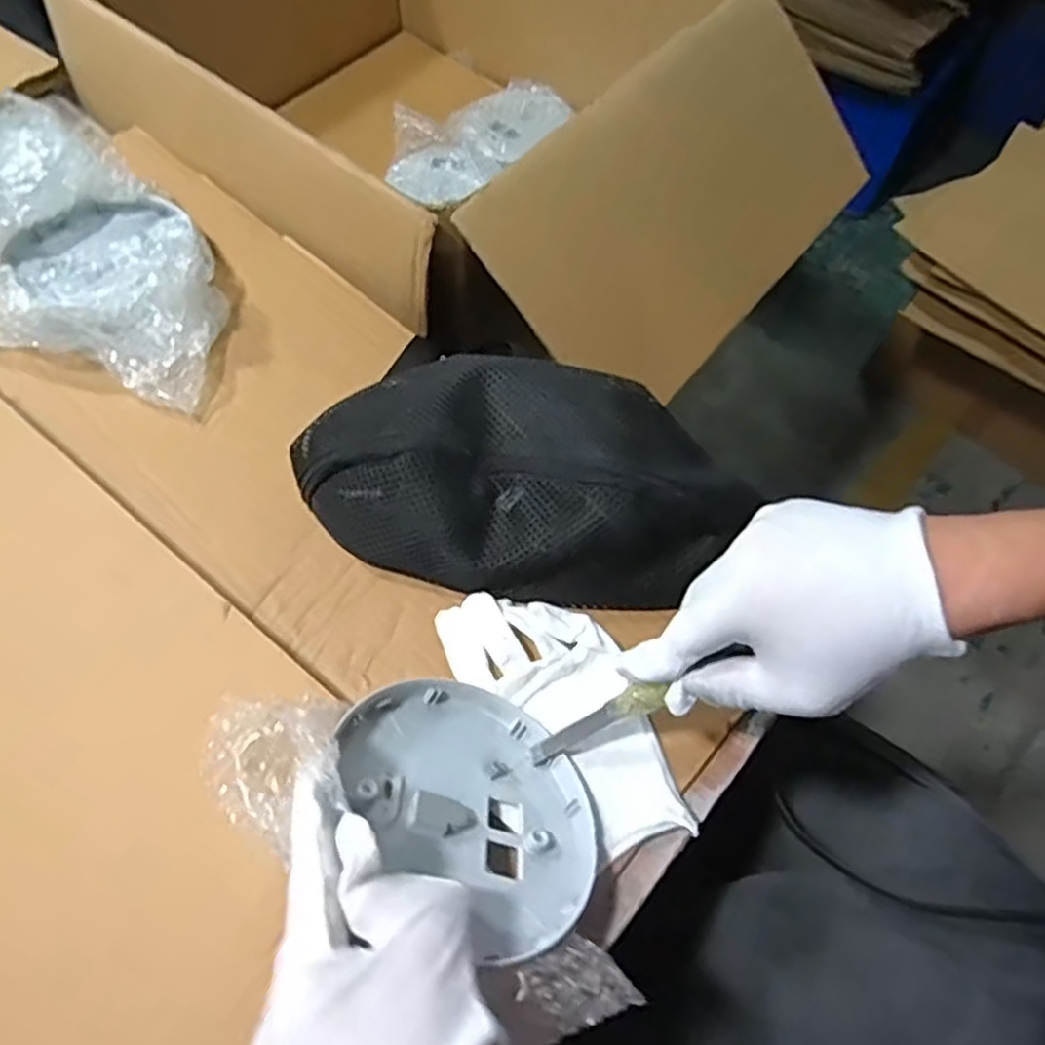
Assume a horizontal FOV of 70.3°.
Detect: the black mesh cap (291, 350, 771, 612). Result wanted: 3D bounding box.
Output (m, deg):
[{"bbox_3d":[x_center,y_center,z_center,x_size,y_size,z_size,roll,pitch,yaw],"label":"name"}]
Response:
[{"bbox_3d":[0.002,-0.034,0.449,0.274,0.068,0.147,9,60,3],"label":"black mesh cap"}]

